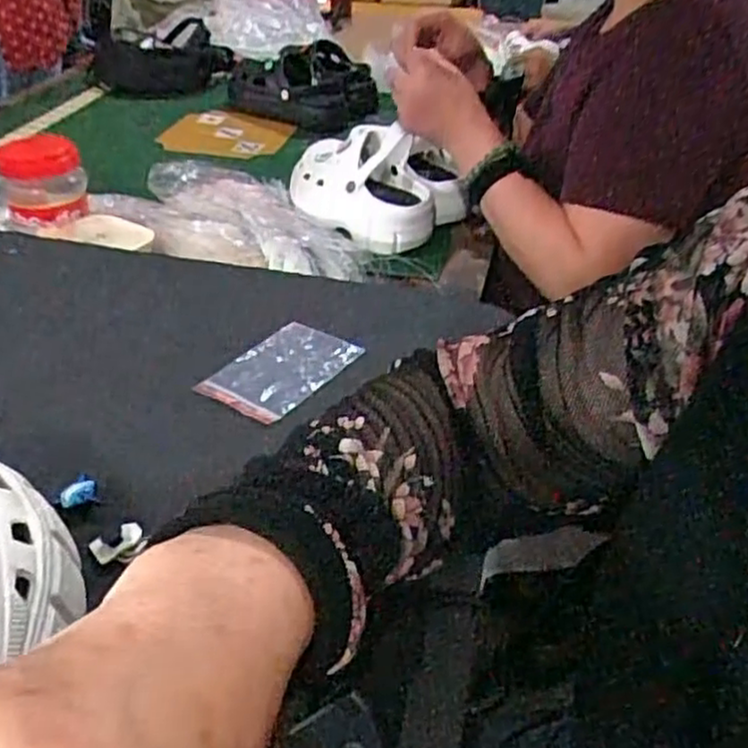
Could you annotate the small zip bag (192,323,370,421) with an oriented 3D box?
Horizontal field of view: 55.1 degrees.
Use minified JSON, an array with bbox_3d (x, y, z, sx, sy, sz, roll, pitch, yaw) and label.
[{"bbox_3d":[-0.067,-0.004,0.524,0.071,0.009,0.106,24,41,28],"label":"small zip bag"}]

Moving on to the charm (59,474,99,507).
[{"bbox_3d":[-0.168,0.067,0.406,0.020,0.011,0.013,-16,38,-24],"label":"charm"}]

